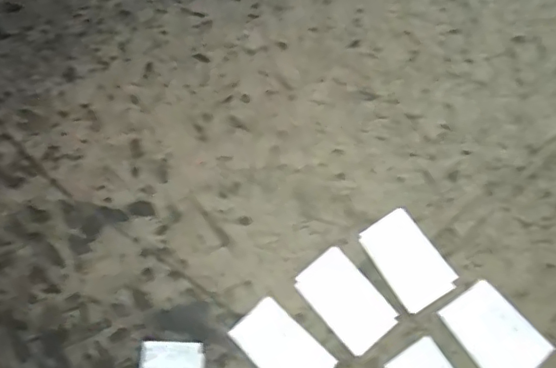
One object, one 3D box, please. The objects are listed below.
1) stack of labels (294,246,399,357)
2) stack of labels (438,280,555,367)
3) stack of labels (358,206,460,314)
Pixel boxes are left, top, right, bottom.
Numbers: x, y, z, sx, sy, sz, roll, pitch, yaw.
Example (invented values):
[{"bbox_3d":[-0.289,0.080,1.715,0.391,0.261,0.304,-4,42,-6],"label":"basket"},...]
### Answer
[{"bbox_3d":[0.067,0.114,0.562,0.061,0.004,0.095,-38,73,-16],"label":"stack of labels"},{"bbox_3d":[0.211,0.144,0.552,0.068,0.004,0.092,-32,71,-15],"label":"stack of labels"},{"bbox_3d":[0.132,0.076,0.580,0.064,0.004,0.095,-29,71,-14],"label":"stack of labels"}]

